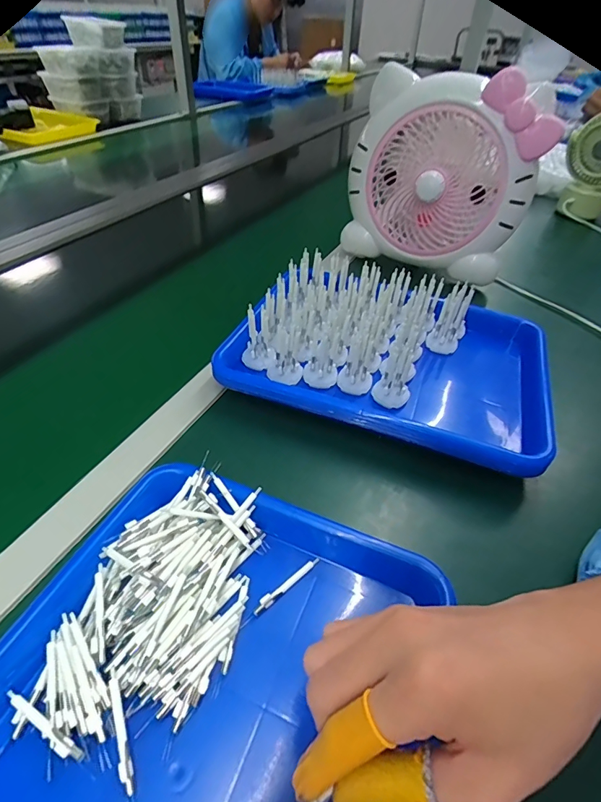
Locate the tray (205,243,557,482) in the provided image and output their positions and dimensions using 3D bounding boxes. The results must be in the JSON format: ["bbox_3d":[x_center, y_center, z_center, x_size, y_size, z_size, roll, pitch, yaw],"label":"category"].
[{"bbox_3d":[0.094,-0.051,0.461,0.310,0.088,0.221,17,45,12],"label":"tray"}]

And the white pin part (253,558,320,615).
[{"bbox_3d":[-0.009,0.129,0.305,0.059,0.005,0.007,-32,54,-32],"label":"white pin part"}]

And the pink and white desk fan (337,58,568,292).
[{"bbox_3d":[0.192,-0.308,0.600,0.244,0.225,0.094,24,46,19],"label":"pink and white desk fan"}]

